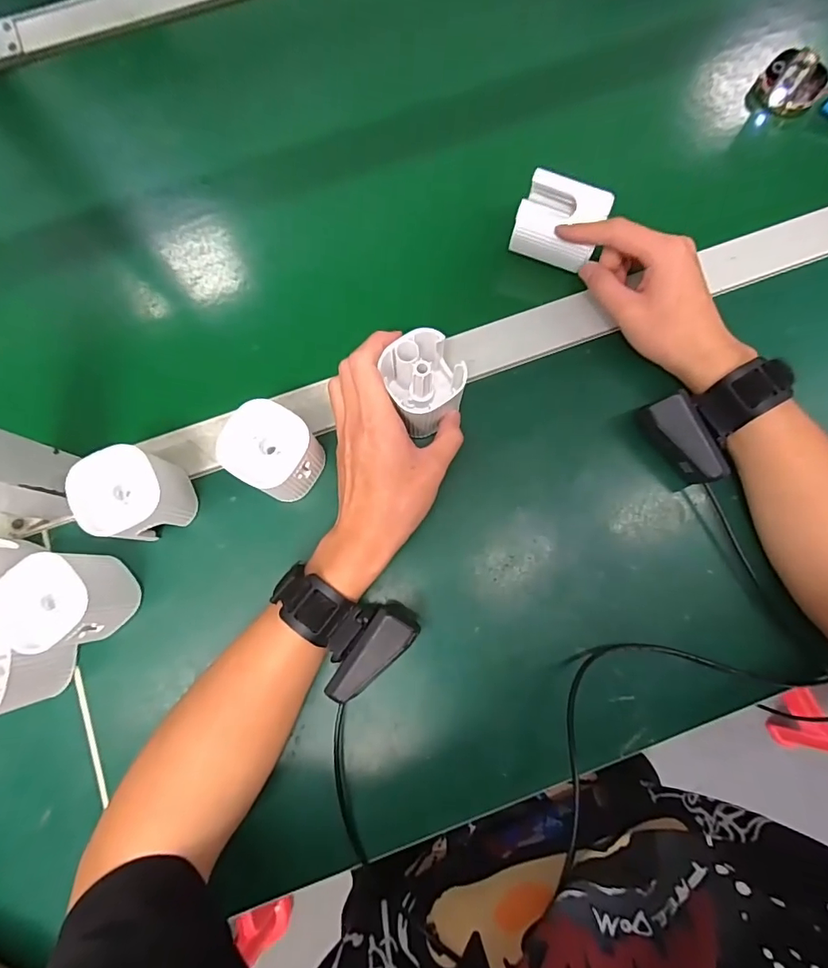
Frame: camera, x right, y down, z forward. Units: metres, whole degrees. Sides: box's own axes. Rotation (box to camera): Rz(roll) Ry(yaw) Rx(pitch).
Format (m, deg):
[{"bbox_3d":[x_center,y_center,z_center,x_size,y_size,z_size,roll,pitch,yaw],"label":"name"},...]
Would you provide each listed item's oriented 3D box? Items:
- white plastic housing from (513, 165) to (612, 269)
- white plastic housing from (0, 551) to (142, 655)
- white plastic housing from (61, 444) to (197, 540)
[{"bbox_3d":[0.113,-0.204,0.380,0.063,0.036,0.049,22,80,5],"label":"white plastic housing"},{"bbox_3d":[-0.231,0.078,0.330,0.055,0.069,0.058,5,79,2],"label":"white plastic housing"},{"bbox_3d":[-0.193,0.009,0.341,0.051,0.069,0.054,0,79,1],"label":"white plastic housing"}]

